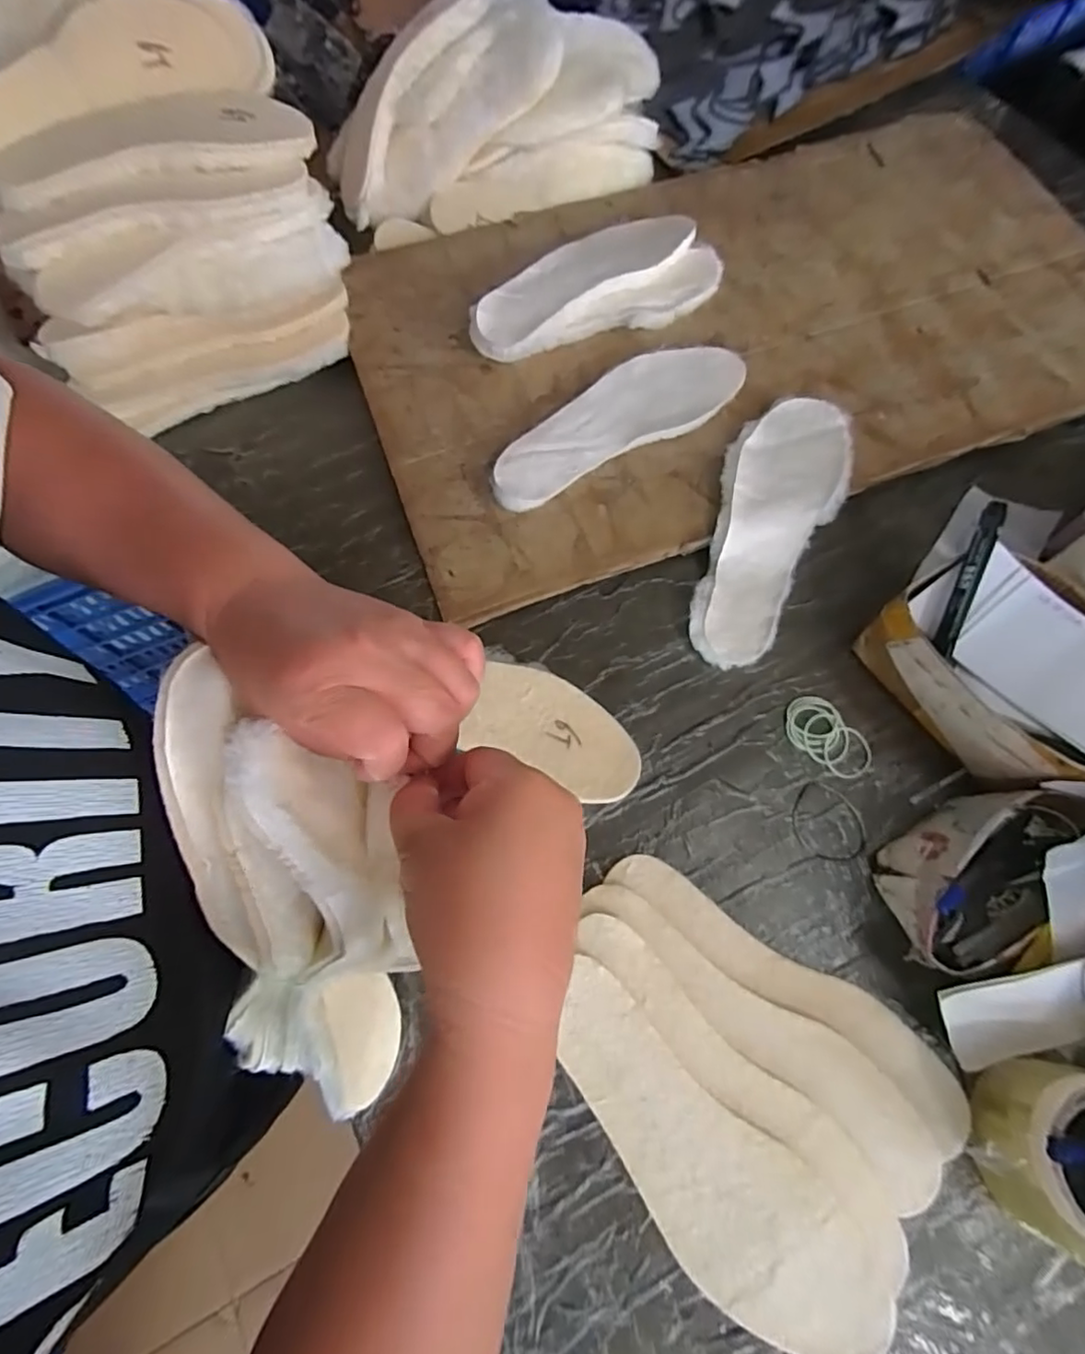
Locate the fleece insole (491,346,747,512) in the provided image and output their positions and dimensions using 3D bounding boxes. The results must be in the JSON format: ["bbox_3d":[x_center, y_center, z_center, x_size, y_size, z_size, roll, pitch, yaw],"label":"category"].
[{"bbox_3d":[0.070,-0.258,0.606,0.280,0.020,0.096,-29,70,-9],"label":"fleece insole"}]

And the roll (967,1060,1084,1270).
[{"bbox_3d":[0.326,0.294,0.368,0.094,0.073,0.105,19,70,10],"label":"roll"}]

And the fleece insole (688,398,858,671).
[{"bbox_3d":[0.209,-0.147,0.570,0.110,0.038,0.289,24,71,11],"label":"fleece insole"}]

